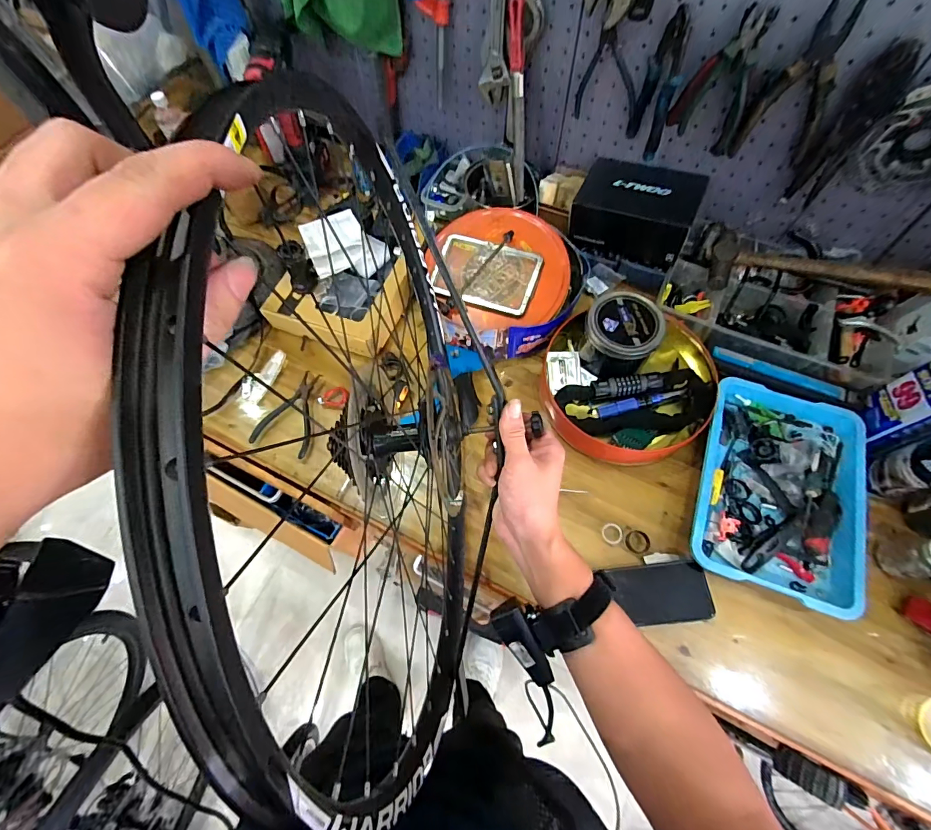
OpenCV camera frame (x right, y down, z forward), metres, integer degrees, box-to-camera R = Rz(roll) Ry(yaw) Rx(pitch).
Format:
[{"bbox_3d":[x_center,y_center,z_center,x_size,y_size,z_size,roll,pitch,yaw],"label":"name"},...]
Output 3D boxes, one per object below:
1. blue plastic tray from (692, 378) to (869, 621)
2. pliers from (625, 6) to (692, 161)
[{"bbox_3d":[0.471,0.105,0.641,0.219,0.060,0.315,19,67,10],"label":"blue plastic tray"},{"bbox_3d":[0.296,-0.499,0.644,0.021,0.179,0.074,-12,65,-4],"label":"pliers"}]

